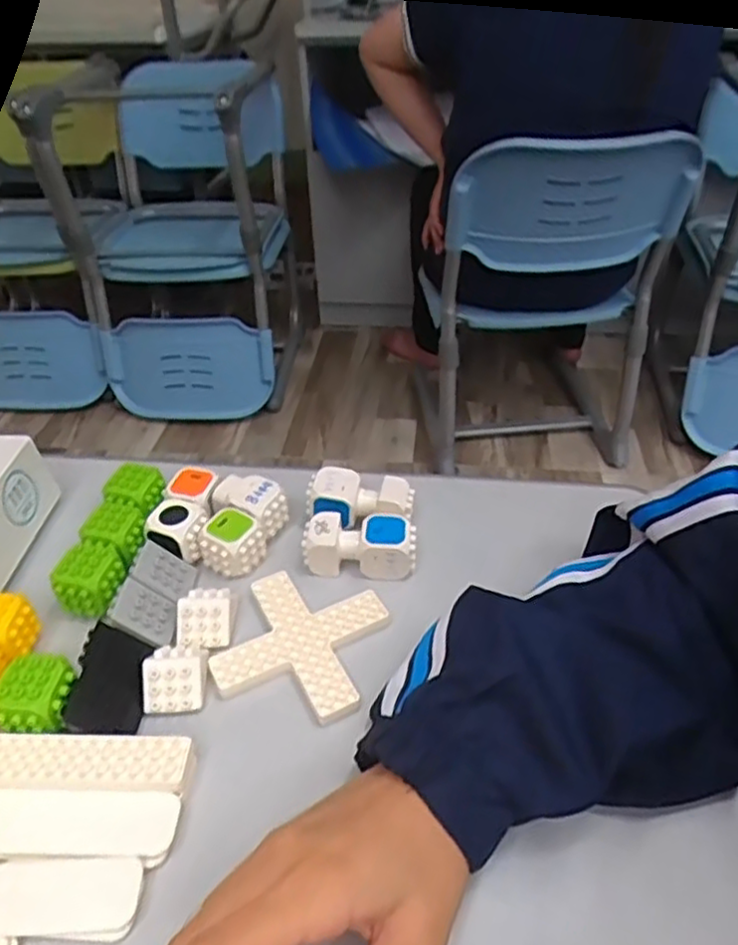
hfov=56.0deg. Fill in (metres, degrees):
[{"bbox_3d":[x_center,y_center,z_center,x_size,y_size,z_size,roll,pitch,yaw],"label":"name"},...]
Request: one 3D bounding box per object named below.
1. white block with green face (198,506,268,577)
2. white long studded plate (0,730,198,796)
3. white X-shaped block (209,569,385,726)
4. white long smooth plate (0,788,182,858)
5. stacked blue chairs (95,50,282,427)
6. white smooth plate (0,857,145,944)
[{"bbox_3d":[-0.086,0.044,0.439,0.034,0.026,0.033,15,42,19],"label":"white block with green face"},{"bbox_3d":[-0.138,0.139,0.333,0.103,0.008,0.027,0,39,2],"label":"white long studded plate"},{"bbox_3d":[-0.038,0.095,0.394,0.083,0.005,0.083,11,41,15],"label":"white X-shaped block"},{"bbox_3d":[-0.141,0.158,0.315,0.105,0.007,0.027,0,39,2],"label":"white long smooth plate"},{"bbox_3d":[-0.408,-0.556,1.655,0.404,0.673,0.477,3,39,5],"label":"stacked blue chairs"},{"bbox_3d":[-0.131,0.180,0.293,0.067,0.006,0.029,-2,39,0],"label":"white smooth plate"}]

